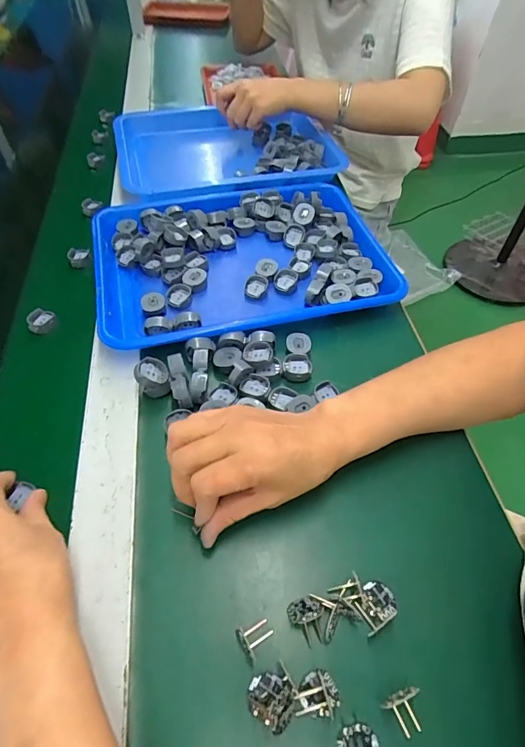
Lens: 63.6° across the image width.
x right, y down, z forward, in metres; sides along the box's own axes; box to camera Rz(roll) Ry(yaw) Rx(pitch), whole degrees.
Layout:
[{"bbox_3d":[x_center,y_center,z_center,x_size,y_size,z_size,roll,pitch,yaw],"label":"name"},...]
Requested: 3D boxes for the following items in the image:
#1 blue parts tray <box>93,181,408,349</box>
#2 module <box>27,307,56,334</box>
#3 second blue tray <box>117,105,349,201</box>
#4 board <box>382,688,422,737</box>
[{"bbox_3d":[-0.028,-0.143,0.507,0.319,0.034,0.243,-11,54,-10],"label":"blue parts tray"},{"bbox_3d":[-0.243,-0.059,0.467,0.028,0.011,0.027,-20,56,-15],"label":"module"},{"bbox_3d":[-0.054,-0.332,0.675,0.321,0.074,0.251,-12,54,-10],"label":"second blue tray"},{"bbox_3d":[0.087,0.206,0.257,0.023,0.015,0.022,-16,57,-14],"label":"board"}]

